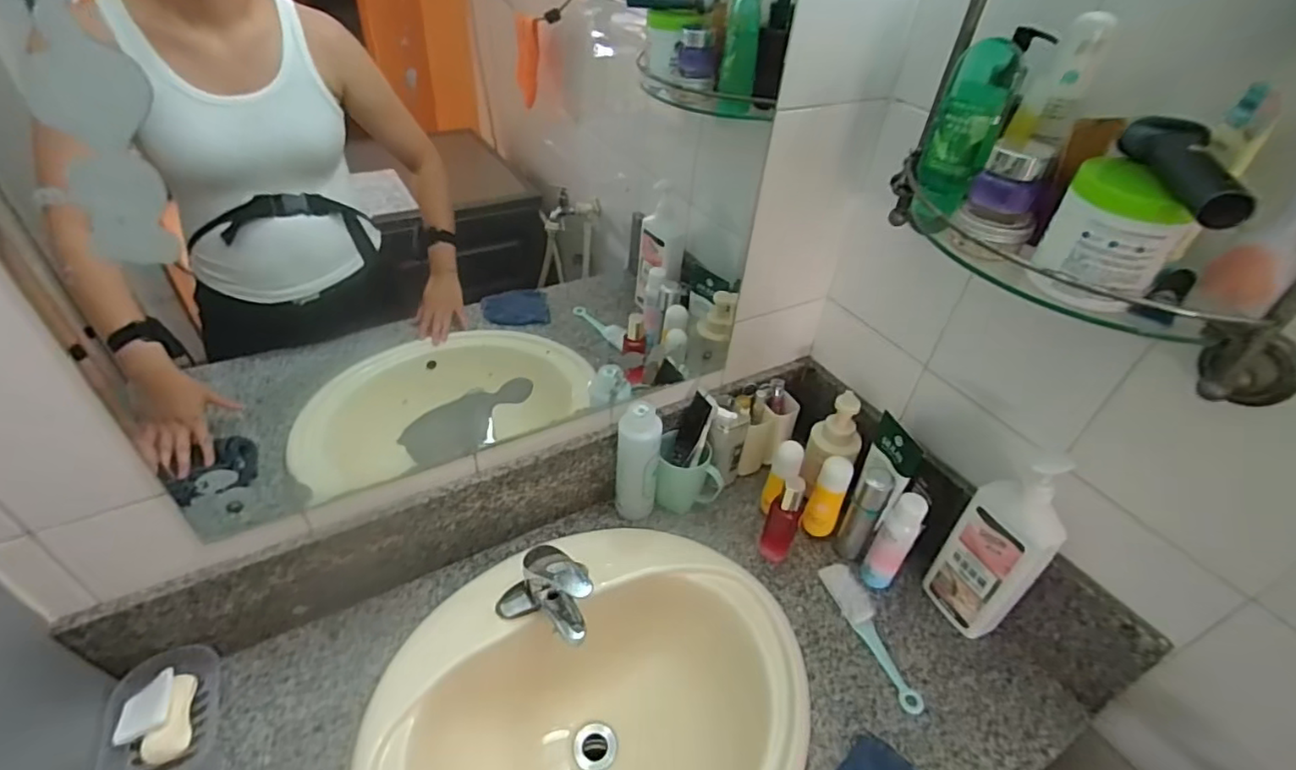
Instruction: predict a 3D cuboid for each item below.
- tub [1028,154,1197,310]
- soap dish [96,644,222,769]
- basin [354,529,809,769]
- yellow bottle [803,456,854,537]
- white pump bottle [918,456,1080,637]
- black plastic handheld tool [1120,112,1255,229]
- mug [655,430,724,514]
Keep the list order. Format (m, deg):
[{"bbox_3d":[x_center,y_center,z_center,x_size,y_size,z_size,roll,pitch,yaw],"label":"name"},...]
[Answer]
[{"bbox_3d":[0.391,-0.123,0.503,0.088,0.107,0.088,33,47,27],"label":"tub"},{"bbox_3d":[-0.526,0.371,0.647,0.094,0.052,0.144,-12,44,-21],"label":"soap dish"},{"bbox_3d":[-0.077,0.417,0.760,0.514,0.213,0.446,-24,50,-32],"label":"basin"},{"bbox_3d":[0.272,0.171,0.893,0.050,0.137,0.040,26,44,21],"label":"yellow bottle"},{"bbox_3d":[0.449,0.210,0.761,0.055,0.298,0.105,-8,43,-18],"label":"white pump bottle"},{"bbox_3d":[0.402,-0.164,0.442,0.053,0.038,0.148,18,42,12],"label":"black plastic handheld tool"},{"bbox_3d":[0.066,0.145,0.935,0.104,0.102,0.072,8,40,1],"label":"mug"}]

